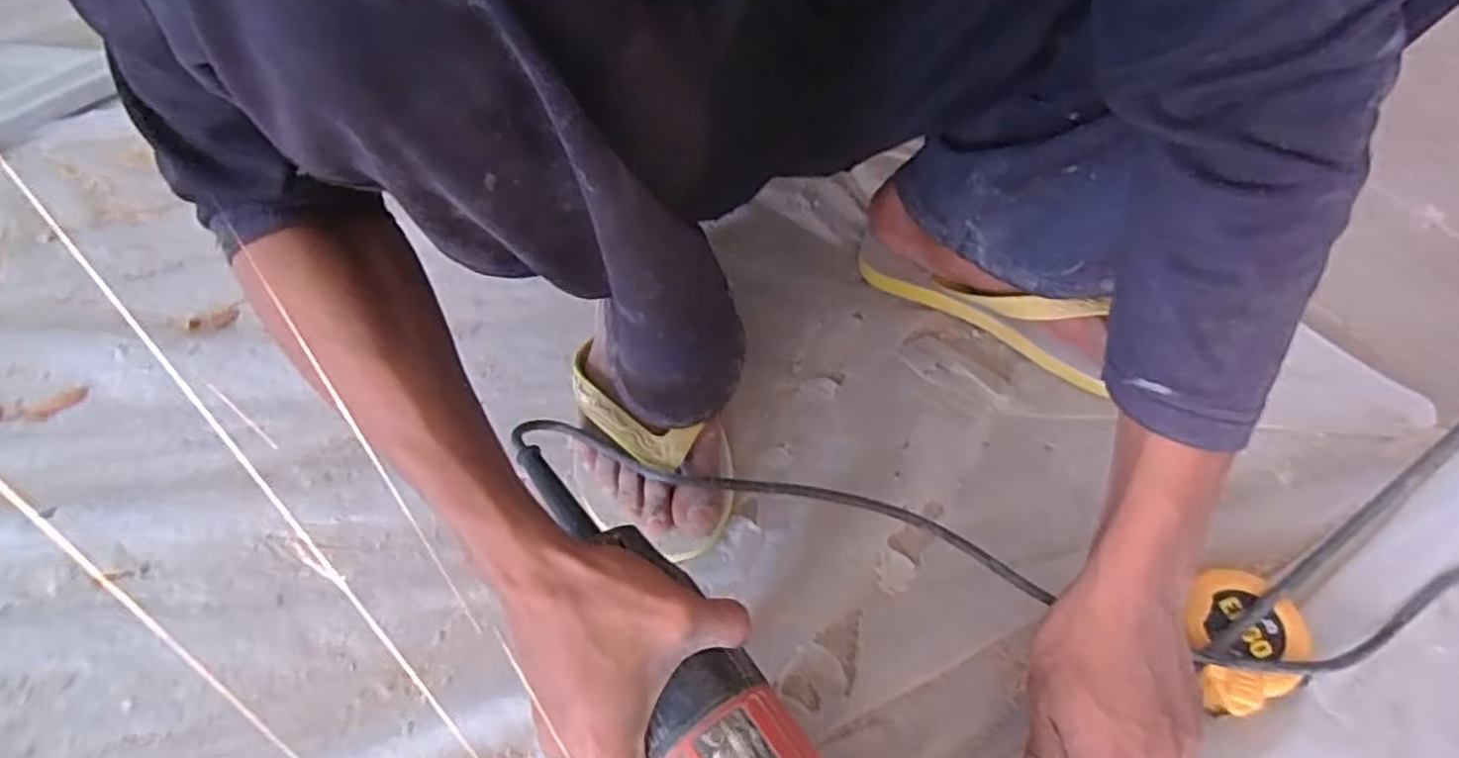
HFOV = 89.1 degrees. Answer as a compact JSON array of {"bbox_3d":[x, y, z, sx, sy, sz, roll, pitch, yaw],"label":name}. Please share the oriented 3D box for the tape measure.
[{"bbox_3d":[0.275,0.145,0.403,0.054,0.029,0.082,25,62,16],"label":"tape measure"}]

